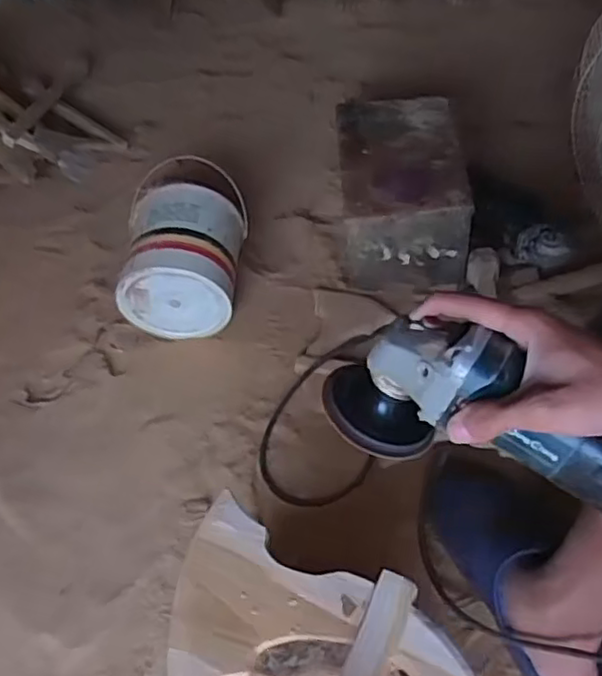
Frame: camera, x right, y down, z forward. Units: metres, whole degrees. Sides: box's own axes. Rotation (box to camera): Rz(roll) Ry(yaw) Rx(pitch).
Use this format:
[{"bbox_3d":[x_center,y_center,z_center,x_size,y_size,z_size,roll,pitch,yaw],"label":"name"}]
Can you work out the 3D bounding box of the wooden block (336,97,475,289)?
[{"bbox_3d":[0.168,-0.248,1.157,0.198,0.192,0.301,-3,53,3],"label":"wooden block"}]

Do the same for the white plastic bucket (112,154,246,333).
[{"bbox_3d":[-0.196,-0.126,1.094,0.187,0.186,0.182,0,49,5],"label":"white plastic bucket"}]

